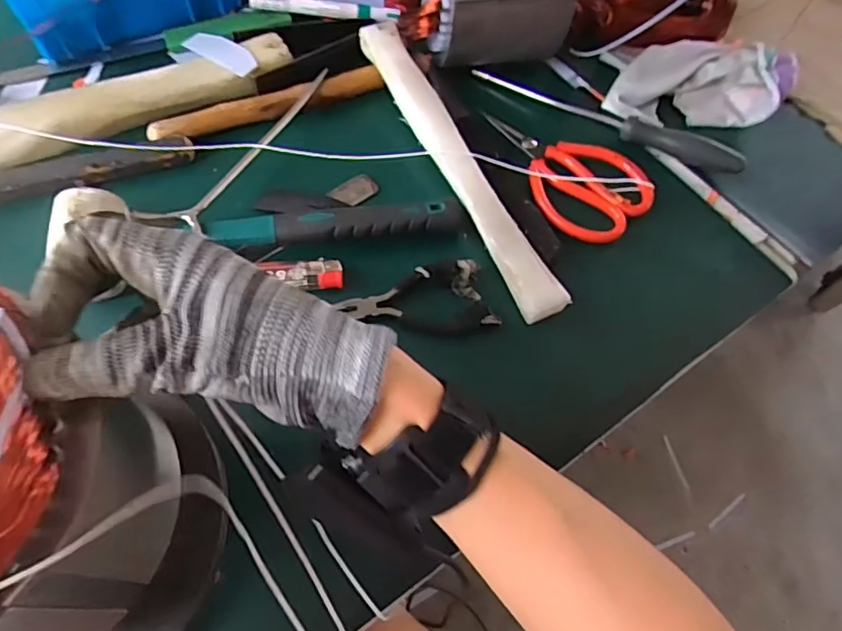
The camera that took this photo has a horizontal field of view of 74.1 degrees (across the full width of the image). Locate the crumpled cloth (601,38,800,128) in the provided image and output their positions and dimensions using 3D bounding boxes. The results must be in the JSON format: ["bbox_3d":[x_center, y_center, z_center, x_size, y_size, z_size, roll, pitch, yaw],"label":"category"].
[{"bbox_3d":[0.247,-0.212,0.500,0.161,0.028,0.079,-2,63,-4],"label":"crumpled cloth"}]

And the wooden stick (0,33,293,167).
[{"bbox_3d":[-0.264,-0.164,0.447,0.326,0.026,0.047,-24,65,-16],"label":"wooden stick"}]

